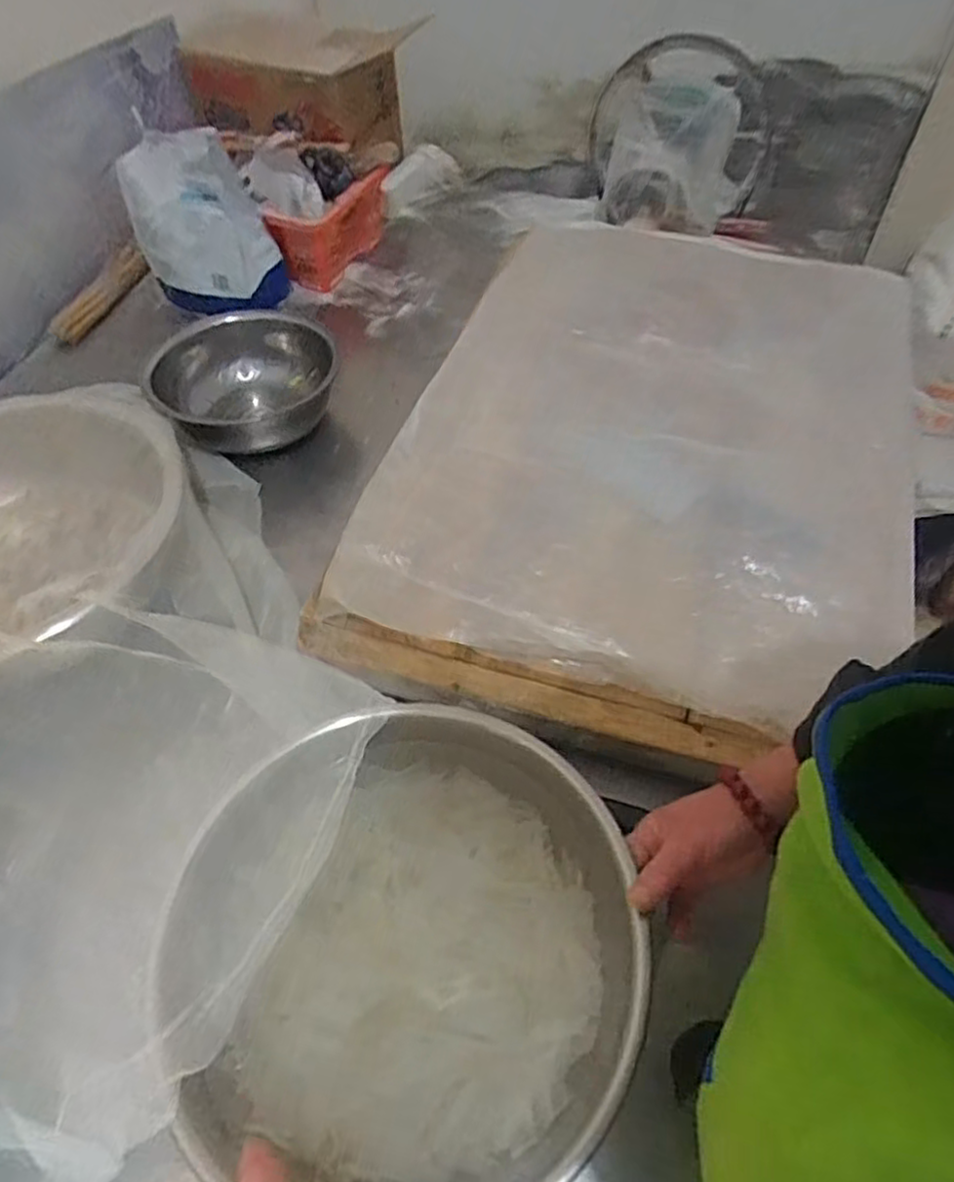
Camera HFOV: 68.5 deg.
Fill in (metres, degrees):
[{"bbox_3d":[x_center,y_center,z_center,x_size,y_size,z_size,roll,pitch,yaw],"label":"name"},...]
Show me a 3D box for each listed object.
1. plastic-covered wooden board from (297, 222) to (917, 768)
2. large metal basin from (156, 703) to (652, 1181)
[{"bbox_3d":[0.224,-0.199,0.844,0.564,0.057,0.842,17,56,14],"label":"plastic-covered wooden board"},{"bbox_3d":[-0.044,0.246,0.504,0.313,0.073,0.318,0,57,0],"label":"large metal basin"}]

